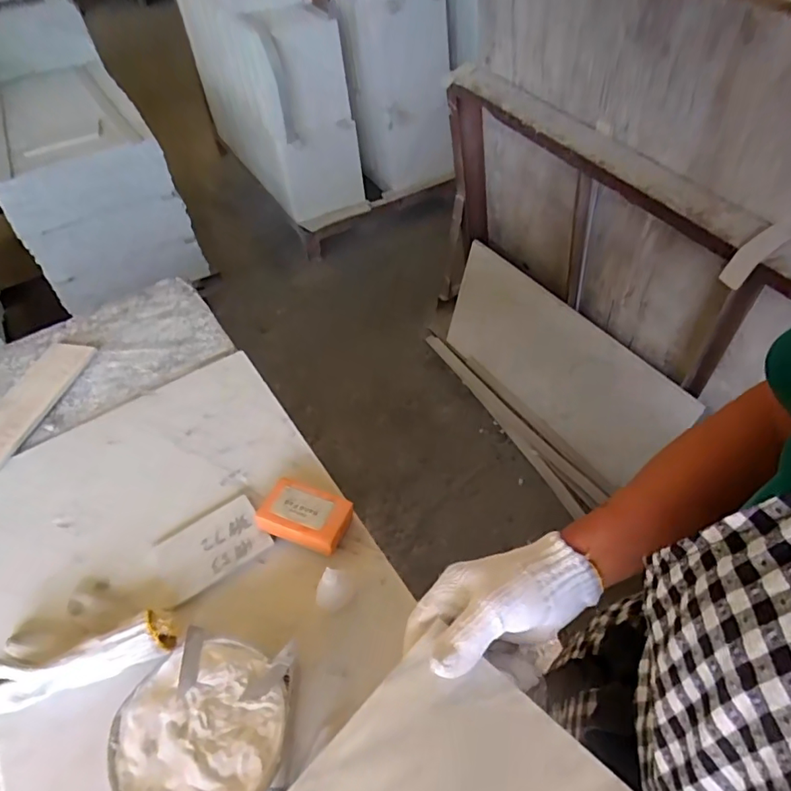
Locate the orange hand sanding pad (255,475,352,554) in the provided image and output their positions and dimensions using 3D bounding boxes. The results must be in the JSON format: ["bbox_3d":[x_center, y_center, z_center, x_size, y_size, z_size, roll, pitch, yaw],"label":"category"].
[{"bbox_3d":[-0.102,0.138,0.602,0.096,0.043,0.066,17,54,16],"label":"orange hand sanding pad"}]

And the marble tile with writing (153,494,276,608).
[{"bbox_3d":[-0.210,0.171,0.595,0.122,0.015,0.082,-31,56,-20],"label":"marble tile with writing"}]

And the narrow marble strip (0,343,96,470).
[{"bbox_3d":[-0.514,0.009,0.731,0.081,0.013,0.225,9,52,10],"label":"narrow marble strip"}]

